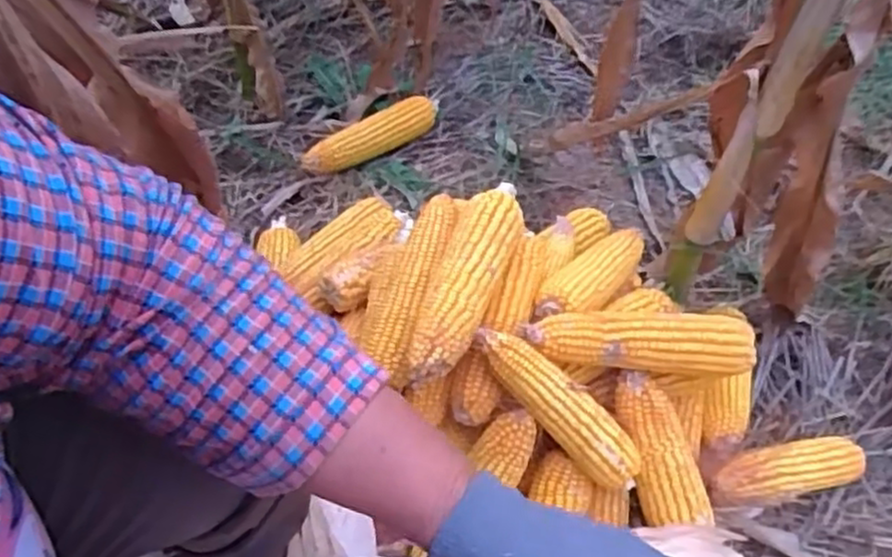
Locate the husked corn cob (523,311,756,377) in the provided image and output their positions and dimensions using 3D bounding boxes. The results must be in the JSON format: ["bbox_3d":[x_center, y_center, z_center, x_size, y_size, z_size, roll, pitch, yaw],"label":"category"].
[{"bbox_3d":[0.191,0.062,0.719,0.234,0.057,0.053,1,56,-5],"label":"husked corn cob"}]

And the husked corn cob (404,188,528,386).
[{"bbox_3d":[0.021,-0.001,0.700,0.058,0.046,0.228,20,56,8],"label":"husked corn cob"}]

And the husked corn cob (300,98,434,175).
[{"bbox_3d":[-0.106,-0.207,1.091,0.227,0.047,0.062,-25,62,-21],"label":"husked corn cob"}]

